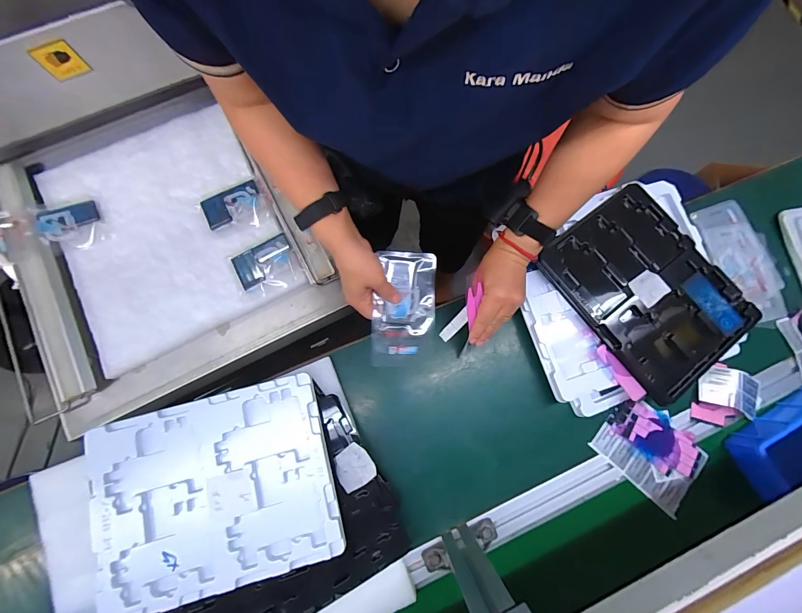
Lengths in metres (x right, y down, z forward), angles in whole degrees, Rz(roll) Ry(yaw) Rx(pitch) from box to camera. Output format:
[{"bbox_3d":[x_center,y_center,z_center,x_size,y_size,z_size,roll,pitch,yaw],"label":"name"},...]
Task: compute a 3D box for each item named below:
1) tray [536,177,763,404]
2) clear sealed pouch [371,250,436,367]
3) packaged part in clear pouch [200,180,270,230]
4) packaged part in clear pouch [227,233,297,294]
[{"bbox_3d":[0.372,-0.029,0.523,0.219,0.018,0.278,-37,82,-7],"label":"tray"},{"bbox_3d":[0.006,0.004,0.514,0.093,0.016,0.168,1,92,-11],"label":"clear sealed pouch"},{"bbox_3d":[-0.279,-0.164,0.584,0.104,0.008,0.083,-16,79,-6],"label":"packaged part in clear pouch"},{"bbox_3d":[-0.223,-0.064,0.563,0.101,0.012,0.081,-21,79,-7],"label":"packaged part in clear pouch"}]

